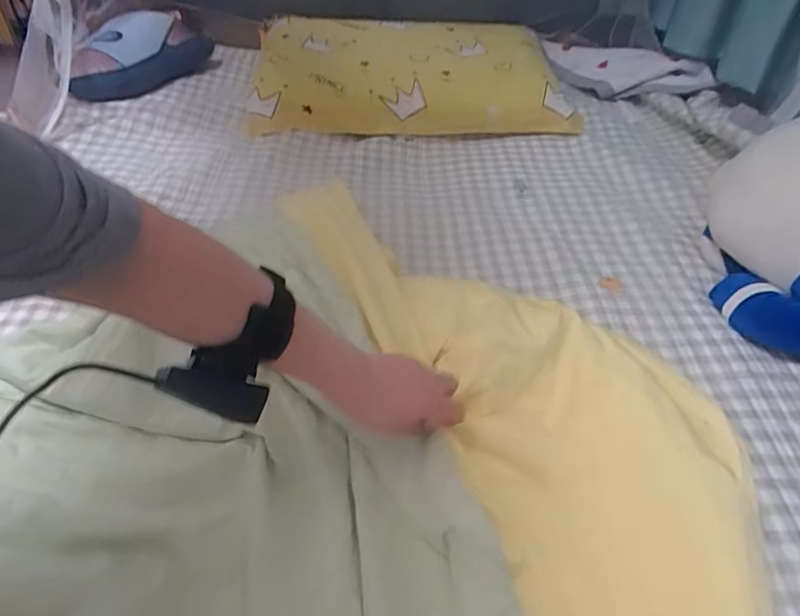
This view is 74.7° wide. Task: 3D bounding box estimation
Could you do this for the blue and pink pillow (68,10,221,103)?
[{"bbox_3d":[-0.506,-0.509,1.047,0.290,0.114,0.125,-20,48,-23],"label":"blue and pink pillow"}]

